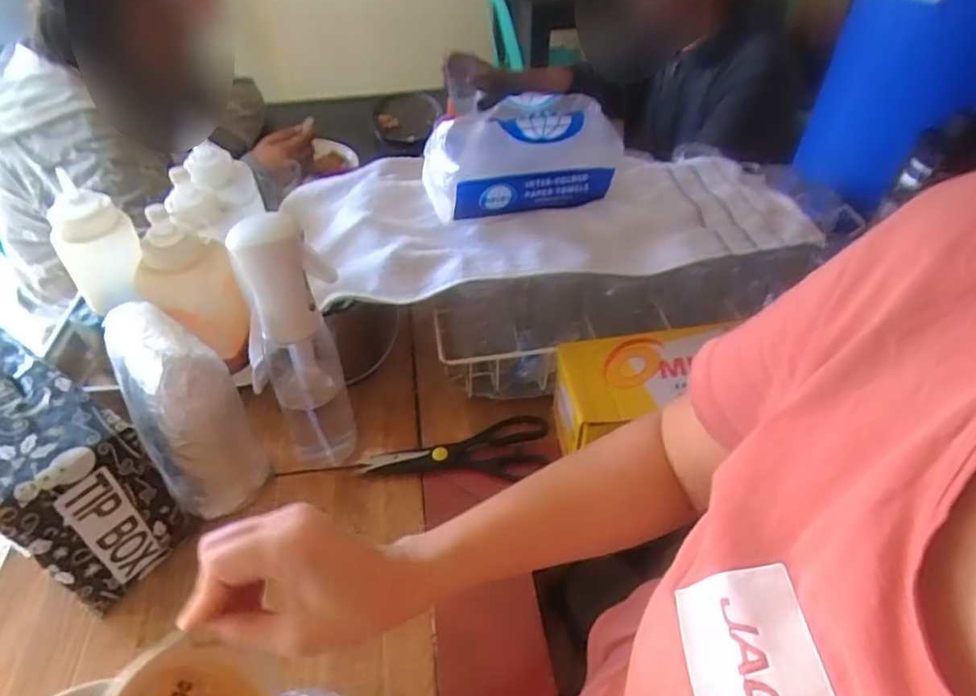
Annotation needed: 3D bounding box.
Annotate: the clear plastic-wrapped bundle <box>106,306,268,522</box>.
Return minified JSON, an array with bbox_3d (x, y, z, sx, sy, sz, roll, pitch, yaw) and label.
[{"bbox_3d":[-0.269,0.067,0.555,0.096,0.216,0.083,28,51,26],"label":"clear plastic-wrapped bundle"}]

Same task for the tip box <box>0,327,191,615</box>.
[{"bbox_3d":[-0.398,0.107,0.557,0.222,0.180,0.103,27,51,25],"label":"tip box"}]

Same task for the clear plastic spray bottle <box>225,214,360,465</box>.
[{"bbox_3d":[-0.180,0.003,0.586,0.069,0.281,0.060,-17,47,-17],"label":"clear plastic spray bottle"}]

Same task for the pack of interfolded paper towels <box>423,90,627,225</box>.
[{"bbox_3d":[0.040,-0.214,0.685,0.221,0.117,0.079,-16,47,-15],"label":"pack of interfolded paper towels"}]

